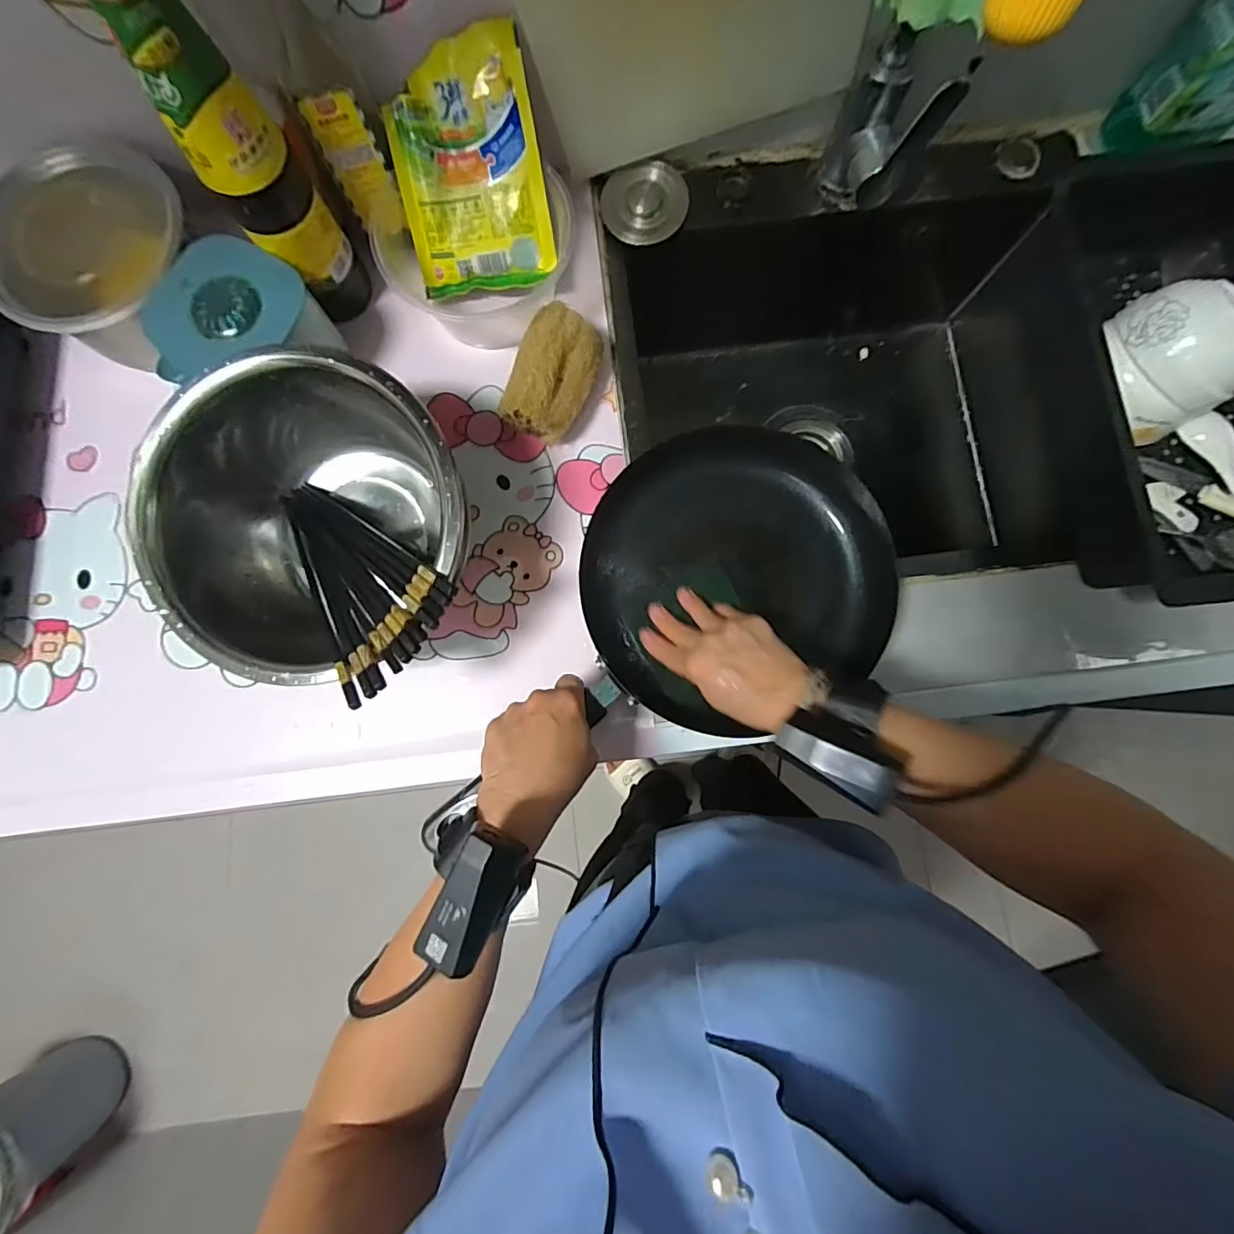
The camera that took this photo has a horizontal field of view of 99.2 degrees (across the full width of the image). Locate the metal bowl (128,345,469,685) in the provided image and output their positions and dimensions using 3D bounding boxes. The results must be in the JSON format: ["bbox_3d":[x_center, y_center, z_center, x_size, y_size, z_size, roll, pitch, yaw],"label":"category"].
[{"bbox_3d":[-0.222,-0.063,0.410,0.225,0.131,0.219,0,84,0],"label":"metal bowl"}]

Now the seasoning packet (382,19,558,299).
[{"bbox_3d":[-0.123,-0.370,0.440,0.120,0.012,0.159,-6,127,3],"label":"seasoning packet"}]

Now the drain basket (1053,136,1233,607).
[{"bbox_3d":[0.486,-0.199,0.440,0.239,0.091,0.361,-10,84,-1],"label":"drain basket"}]

